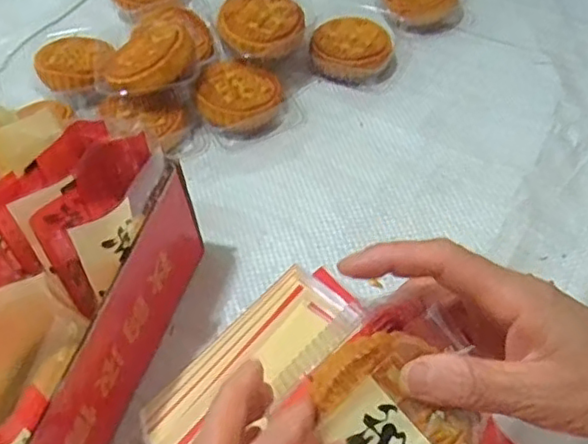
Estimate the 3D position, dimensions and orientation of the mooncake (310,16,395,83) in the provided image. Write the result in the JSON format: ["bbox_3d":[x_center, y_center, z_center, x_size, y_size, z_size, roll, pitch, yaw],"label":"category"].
[{"bbox_3d":[0.056,-0.161,0.584,0.073,0.031,0.073,-1,55,2],"label":"mooncake"}]

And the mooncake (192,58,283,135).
[{"bbox_3d":[-0.048,-0.109,0.551,0.068,0.037,0.068,-1,55,2],"label":"mooncake"}]

